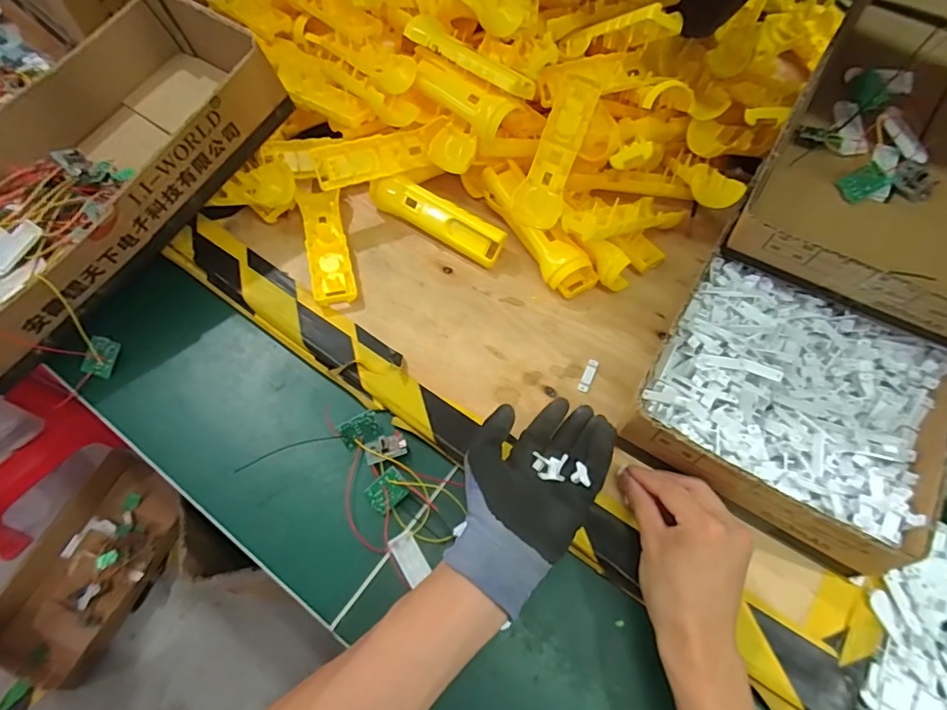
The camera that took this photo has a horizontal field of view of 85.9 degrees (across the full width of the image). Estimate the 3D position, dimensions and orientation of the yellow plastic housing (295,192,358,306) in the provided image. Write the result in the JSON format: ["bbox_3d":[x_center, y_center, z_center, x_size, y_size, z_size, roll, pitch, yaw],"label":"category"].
[{"bbox_3d":[-0.157,-0.118,0.542,0.042,0.018,0.144,-13,61,-9],"label":"yellow plastic housing"}]

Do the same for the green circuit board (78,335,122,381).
[{"bbox_3d":[-0.354,0.003,0.484,0.026,0.007,0.037,27,77,-31],"label":"green circuit board"}]

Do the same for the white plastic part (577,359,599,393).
[{"bbox_3d":[0.110,0.020,0.487,0.010,0.004,0.036,23,62,11],"label":"white plastic part"}]

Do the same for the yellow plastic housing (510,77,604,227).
[{"bbox_3d":[0.089,-0.214,0.529,0.045,0.023,0.163,21,91,8],"label":"yellow plastic housing"}]

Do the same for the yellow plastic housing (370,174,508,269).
[{"bbox_3d":[-0.040,-0.149,0.559,0.159,0.037,0.033,30,63,15],"label":"yellow plastic housing"}]

